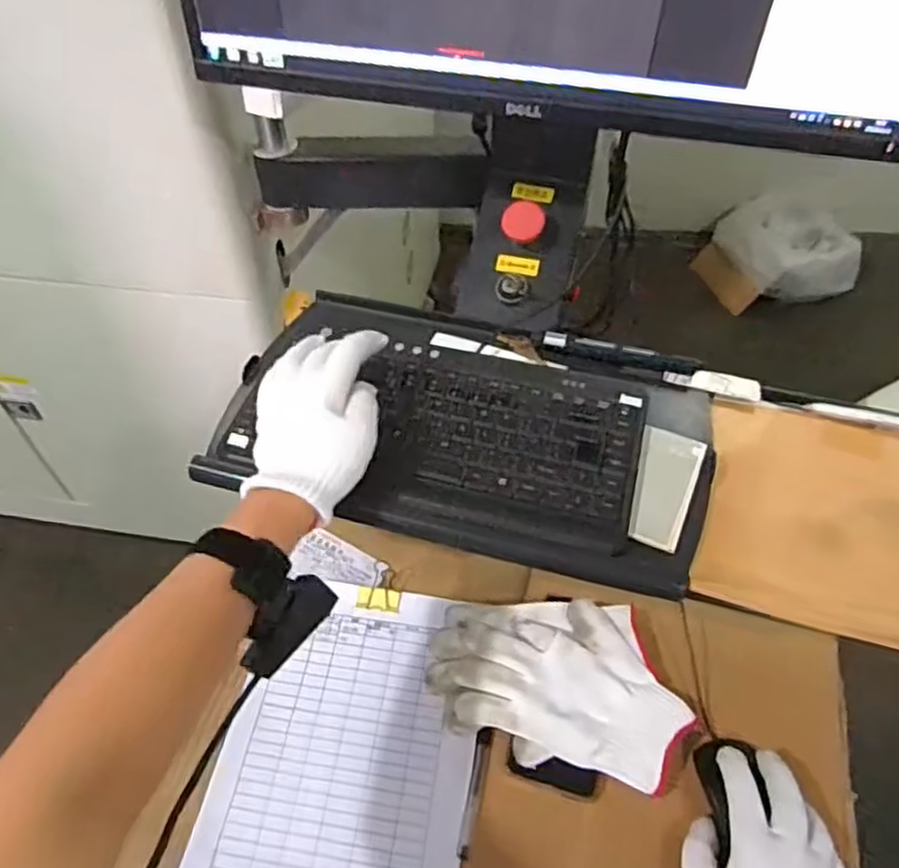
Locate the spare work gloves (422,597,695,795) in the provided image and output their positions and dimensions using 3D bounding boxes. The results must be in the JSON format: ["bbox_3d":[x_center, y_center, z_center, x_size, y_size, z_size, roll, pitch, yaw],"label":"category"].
[{"bbox_3d":[0.089,0.217,0.591,0.212,0.036,0.149,2,50,3],"label":"spare work gloves"}]

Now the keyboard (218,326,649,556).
[{"bbox_3d":[-0.008,-0.010,0.544,0.309,0.021,0.164,10,51,10],"label":"keyboard"}]

